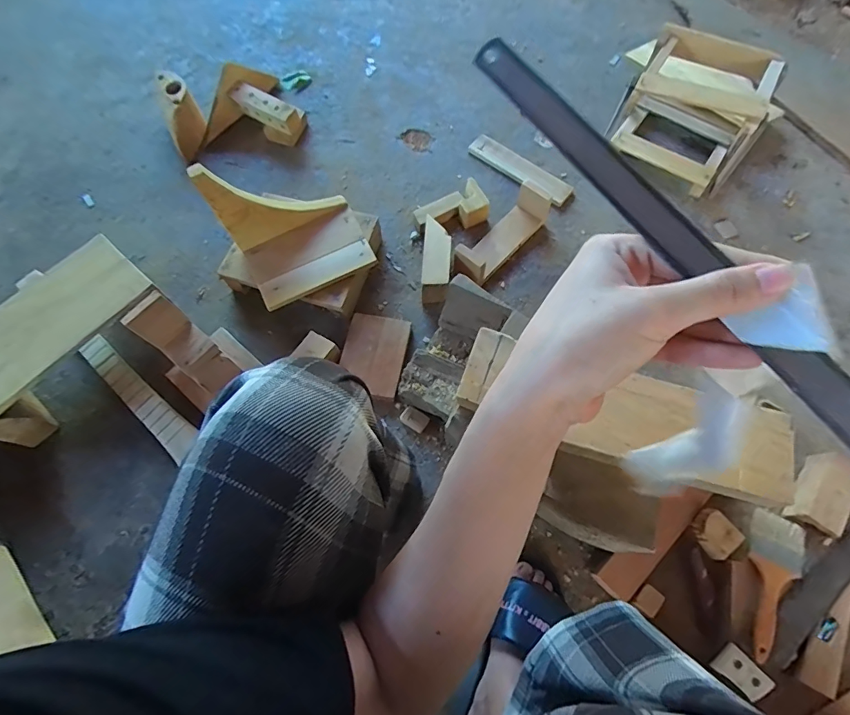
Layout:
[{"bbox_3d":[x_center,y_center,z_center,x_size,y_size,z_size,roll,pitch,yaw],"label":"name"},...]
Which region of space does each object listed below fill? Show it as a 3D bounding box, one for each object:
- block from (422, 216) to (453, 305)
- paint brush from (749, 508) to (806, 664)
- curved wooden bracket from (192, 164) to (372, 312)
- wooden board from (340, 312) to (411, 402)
[{"bbox_3d":[0.022,-0.172,0.834,0.048,0.080,0.147,3,69,2],"label":"block"},{"bbox_3d":[0.475,0.311,0.623,0.068,0.017,0.188,20,70,8],"label":"paint brush"},{"bbox_3d":[-0.208,-0.211,0.724,0.206,0.189,0.151,-24,71,-9],"label":"curved wooden bracket"},{"bbox_3d":[-0.088,-0.003,0.789,0.102,0.030,0.141,10,69,6],"label":"wooden board"}]

